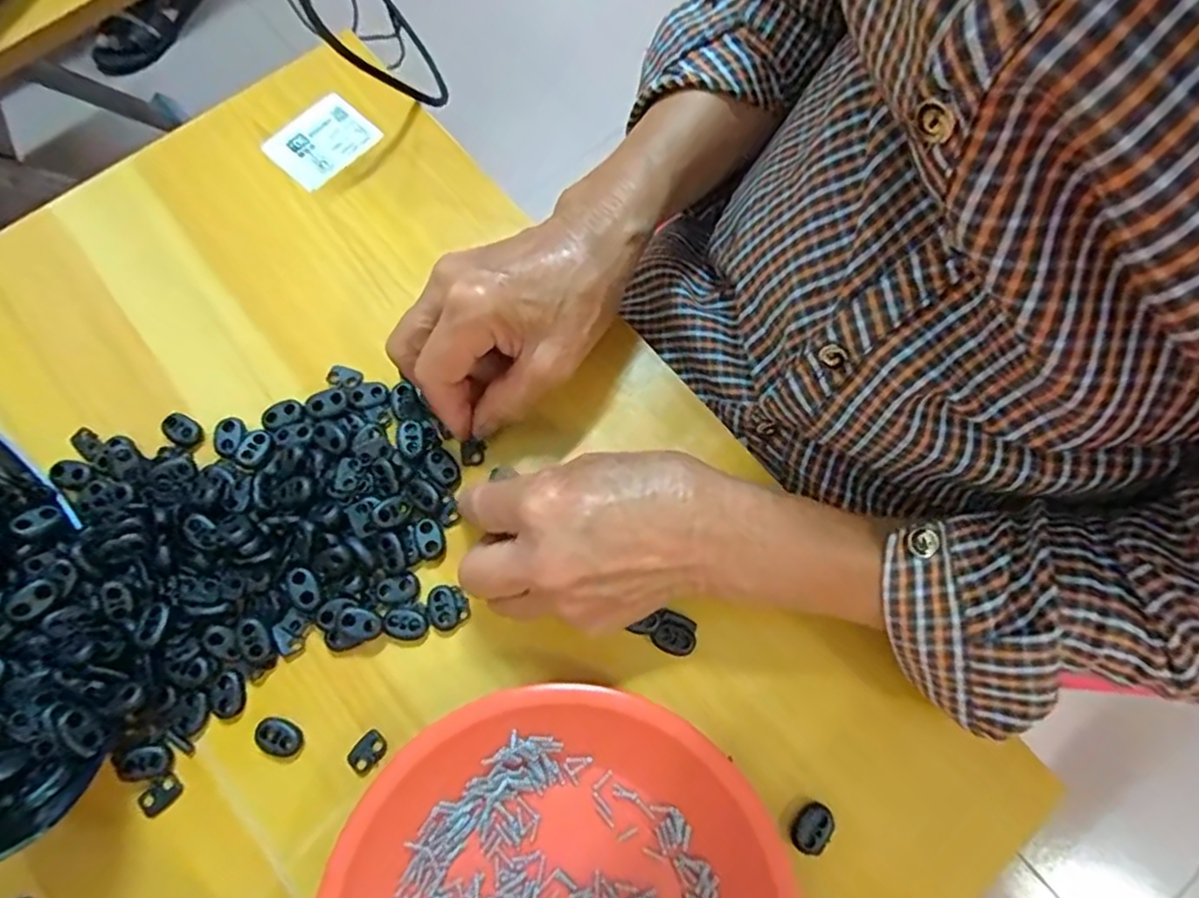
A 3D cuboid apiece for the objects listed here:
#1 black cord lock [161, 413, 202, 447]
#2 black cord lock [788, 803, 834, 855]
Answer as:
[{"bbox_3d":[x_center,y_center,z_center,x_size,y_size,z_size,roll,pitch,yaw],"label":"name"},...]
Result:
[{"bbox_3d":[-0.224,-0.010,0.346,0.020,0.005,0.015,27,75,7],"label":"black cord lock"},{"bbox_3d":[0.097,0.172,0.292,0.021,0.005,0.014,-42,78,-12],"label":"black cord lock"}]

